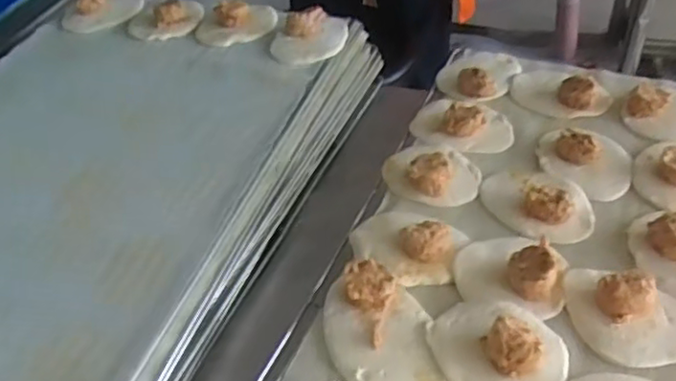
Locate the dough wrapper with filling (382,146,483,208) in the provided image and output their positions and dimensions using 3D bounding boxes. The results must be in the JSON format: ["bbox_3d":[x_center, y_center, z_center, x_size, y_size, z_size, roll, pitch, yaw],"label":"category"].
[{"bbox_3d":[0.093,-0.023,0.658,0.094,0.025,0.085,15,45,20],"label":"dough wrapper with filling"}]

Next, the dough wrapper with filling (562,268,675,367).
[{"bbox_3d":[0.225,0.092,0.513,0.096,0.032,0.077,11,44,16],"label":"dough wrapper with filling"}]

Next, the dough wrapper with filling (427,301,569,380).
[{"bbox_3d":[0.118,0.113,0.494,0.099,0.033,0.087,16,45,21],"label":"dough wrapper with filling"}]

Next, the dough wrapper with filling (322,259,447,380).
[{"bbox_3d":[0.032,0.104,0.512,0.080,0.026,0.110,-6,42,-2],"label":"dough wrapper with filling"}]

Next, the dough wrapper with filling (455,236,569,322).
[{"bbox_3d":[0.143,0.062,0.551,0.087,0.031,0.070,12,44,17],"label":"dough wrapper with filling"}]

